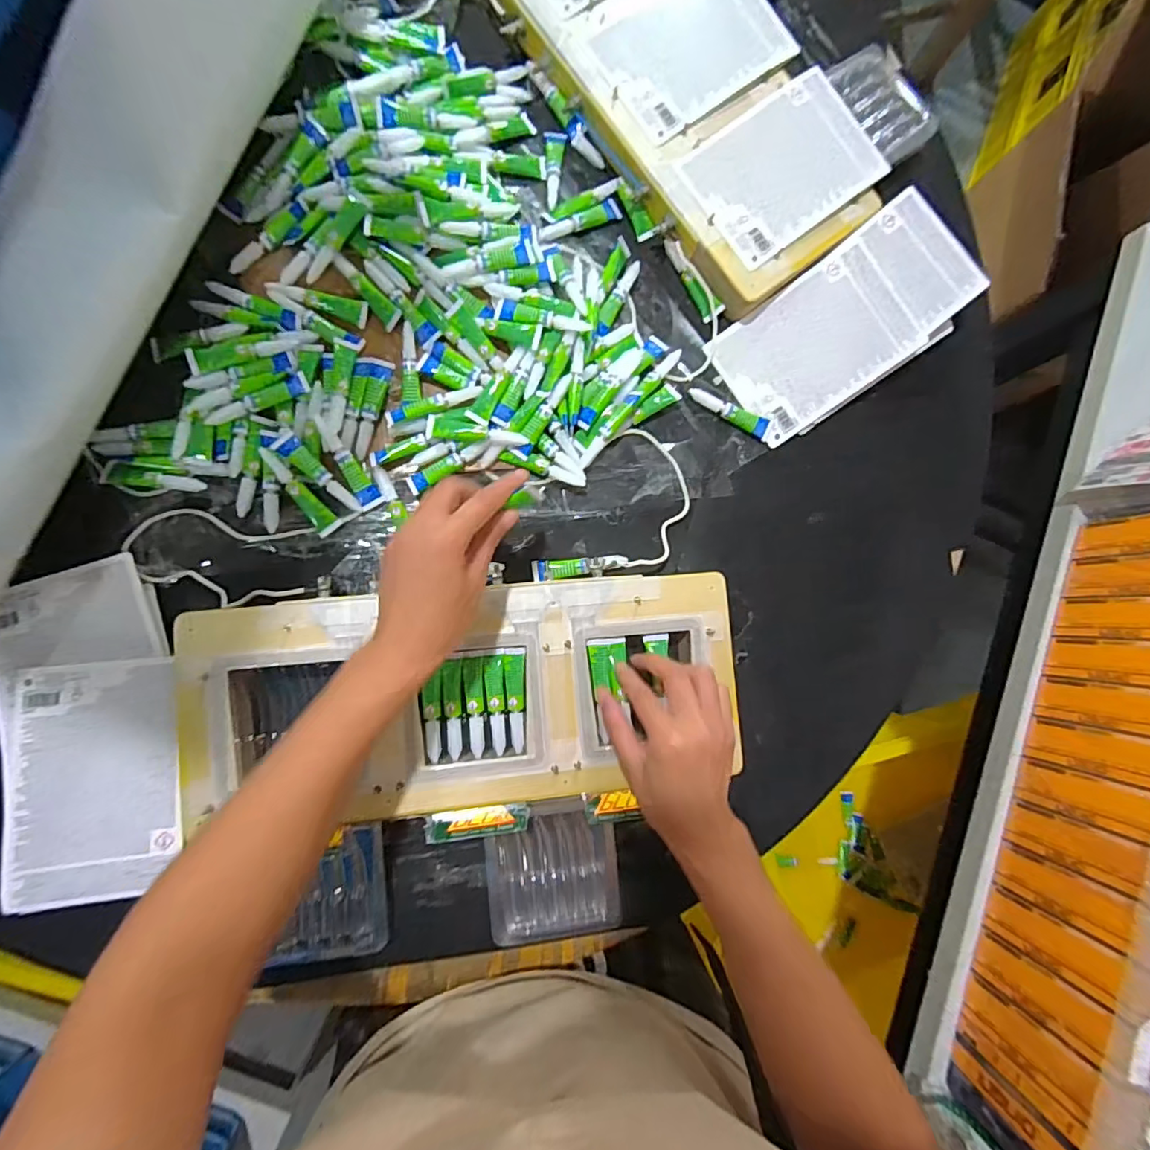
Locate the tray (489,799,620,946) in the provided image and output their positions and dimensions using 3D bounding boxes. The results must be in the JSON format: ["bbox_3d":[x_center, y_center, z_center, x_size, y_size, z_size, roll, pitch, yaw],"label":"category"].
[{"bbox_3d":[-0.019,0.240,0.453,0.102,0.035,0.102,-6,86,-7],"label":"tray"}]

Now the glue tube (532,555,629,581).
[{"bbox_3d":[0.004,-0.007,0.470,0.078,0.021,0.016,-6,86,-7],"label":"glue tube"}]

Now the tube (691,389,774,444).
[{"bbox_3d":[0.144,-0.149,0.503,0.084,0.008,0.019,24,83,-4],"label":"tube"}]

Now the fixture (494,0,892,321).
[{"bbox_3d":[0.096,-0.453,0.485,0.190,0.034,0.413,-37,90,-8],"label":"fixture"}]

